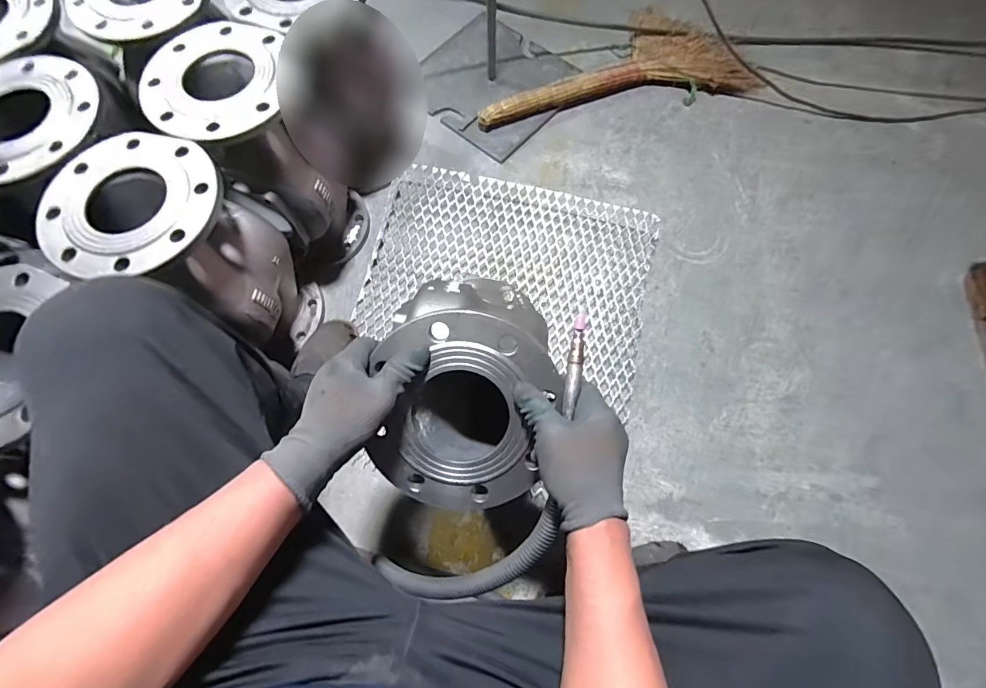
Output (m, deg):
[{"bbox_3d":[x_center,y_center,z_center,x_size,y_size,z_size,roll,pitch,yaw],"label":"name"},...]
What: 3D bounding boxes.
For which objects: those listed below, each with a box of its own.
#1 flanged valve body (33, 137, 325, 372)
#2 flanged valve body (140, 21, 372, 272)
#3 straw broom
[{"bbox_3d":[-0.452,-0.125,0.723,0.218,0.360,0.201,11,73,2],"label":"flanged valve body"},{"bbox_3d":[-0.369,-0.309,0.780,0.213,0.348,0.238,-40,78,-12],"label":"flanged valve body"},{"bbox_3d":[0.283,-0.667,1.070,0.674,0.047,0.259,-9,74,-4],"label":"straw broom"}]

